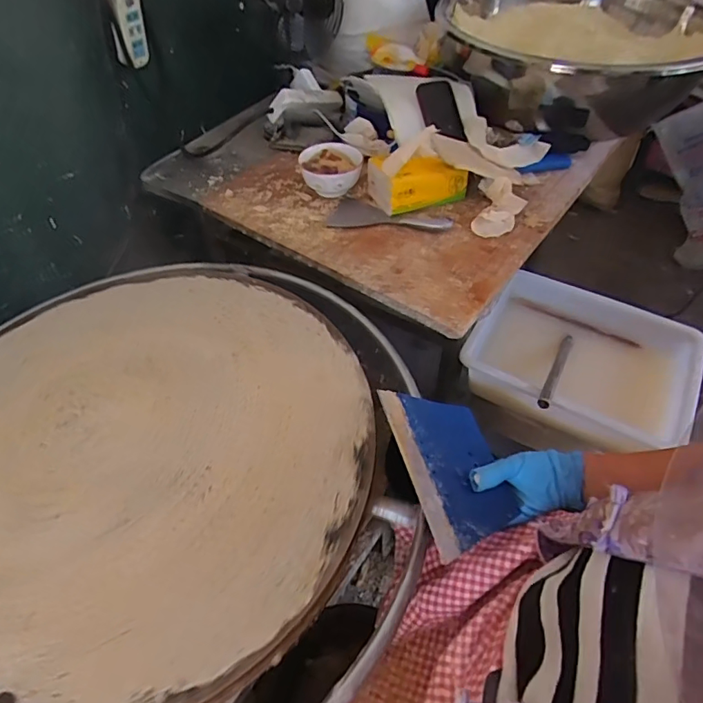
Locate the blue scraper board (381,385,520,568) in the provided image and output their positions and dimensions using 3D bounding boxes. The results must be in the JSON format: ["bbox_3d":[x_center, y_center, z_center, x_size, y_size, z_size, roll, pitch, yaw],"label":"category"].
[{"bbox_3d":[0.111,0.122,0.547,0.112,0.008,0.184,-3,54,-25],"label":"blue scraper board"}]

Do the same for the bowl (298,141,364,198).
[{"bbox_3d":[-0.039,-0.342,0.935,0.119,0.065,0.130,1,50,2],"label":"bowl"}]

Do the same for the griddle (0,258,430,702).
[{"bbox_3d":[-0.255,0.123,0.595,0.644,0.058,0.676,-1,49,1],"label":"griddle"}]

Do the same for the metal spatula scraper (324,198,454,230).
[{"bbox_3d":[0.070,-0.253,0.888,0.214,0.019,0.096,6,50,7],"label":"metal spatula scraper"}]

